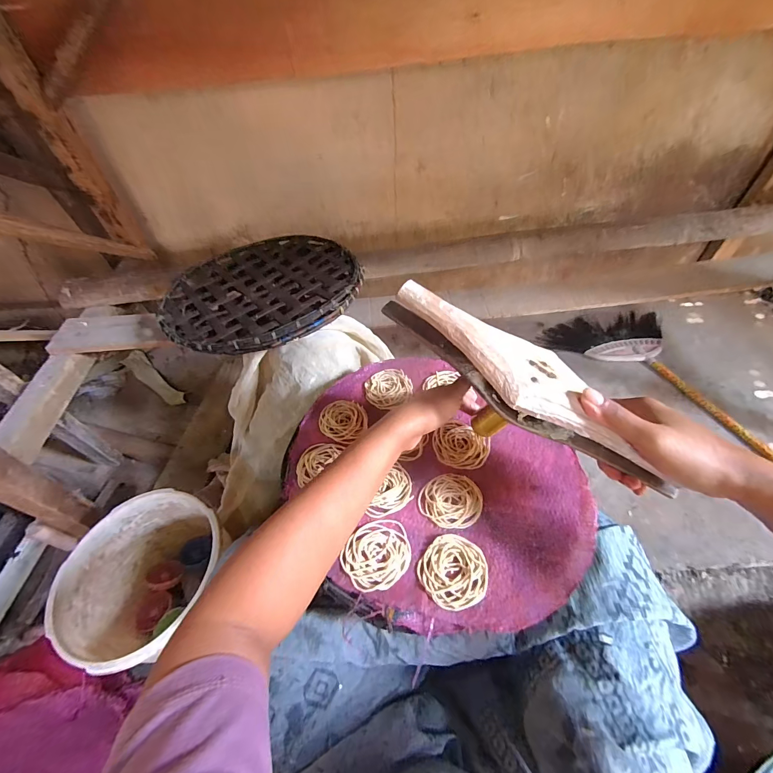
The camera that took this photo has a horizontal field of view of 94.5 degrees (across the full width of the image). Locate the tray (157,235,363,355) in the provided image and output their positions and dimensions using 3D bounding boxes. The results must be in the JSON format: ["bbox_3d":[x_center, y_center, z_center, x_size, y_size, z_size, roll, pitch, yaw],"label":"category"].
[{"bbox_3d":[-0.237,-0.190,0.655,0.330,0.044,0.365,-38,57,-23],"label":"tray"}]

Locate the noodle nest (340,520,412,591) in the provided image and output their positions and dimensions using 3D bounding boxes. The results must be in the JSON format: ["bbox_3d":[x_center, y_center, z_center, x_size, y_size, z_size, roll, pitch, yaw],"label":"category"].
[{"bbox_3d":[-0.009,0.177,0.378,0.070,0.006,0.065,-3,51,3],"label":"noodle nest"}]

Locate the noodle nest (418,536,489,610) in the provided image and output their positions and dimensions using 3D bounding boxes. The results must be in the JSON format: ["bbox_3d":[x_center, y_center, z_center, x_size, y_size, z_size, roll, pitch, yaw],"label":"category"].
[{"bbox_3d":[0.069,0.186,0.363,0.066,0.007,0.066,-3,51,3],"label":"noodle nest"}]

